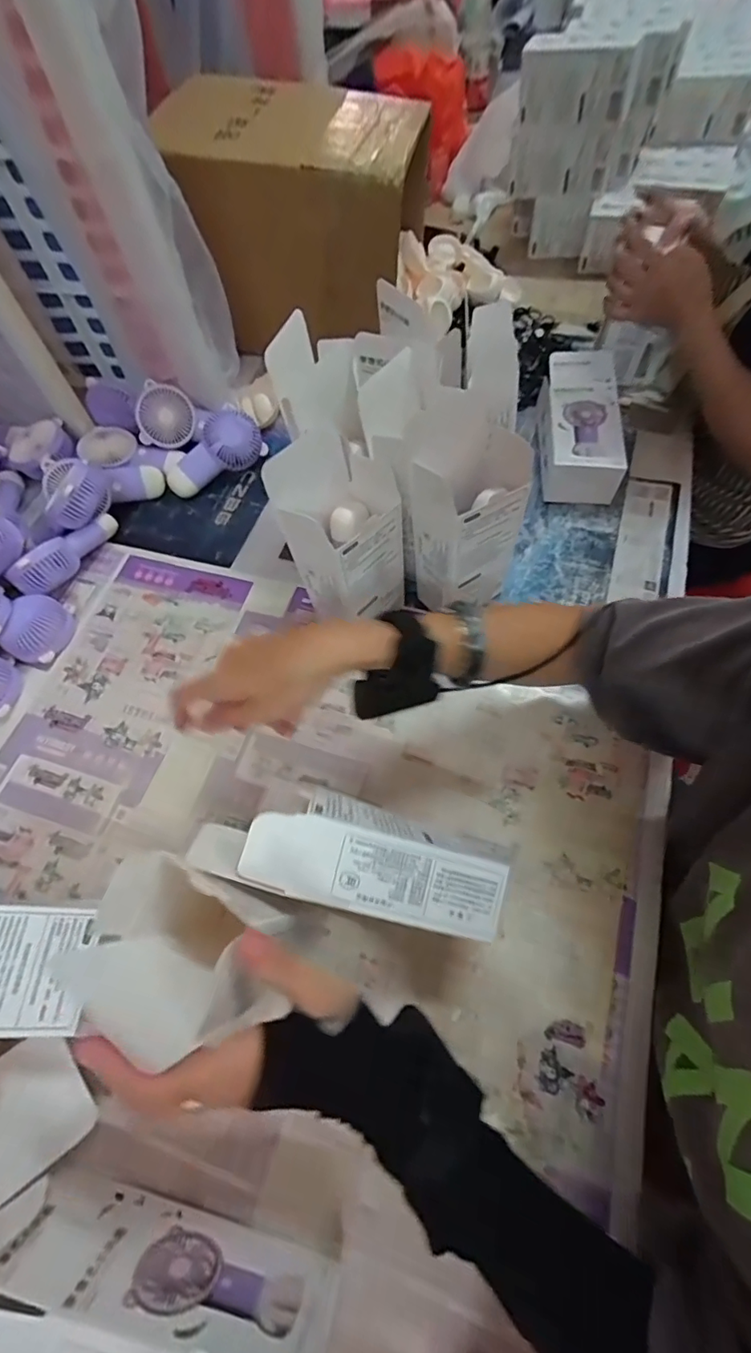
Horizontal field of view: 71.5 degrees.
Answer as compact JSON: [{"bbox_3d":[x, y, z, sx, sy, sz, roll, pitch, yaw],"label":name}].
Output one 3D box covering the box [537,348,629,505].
[{"bbox_3d":[0.256,-0.318,0.659,0.085,0.063,0.208,5,63,6],"label":"box"}]

